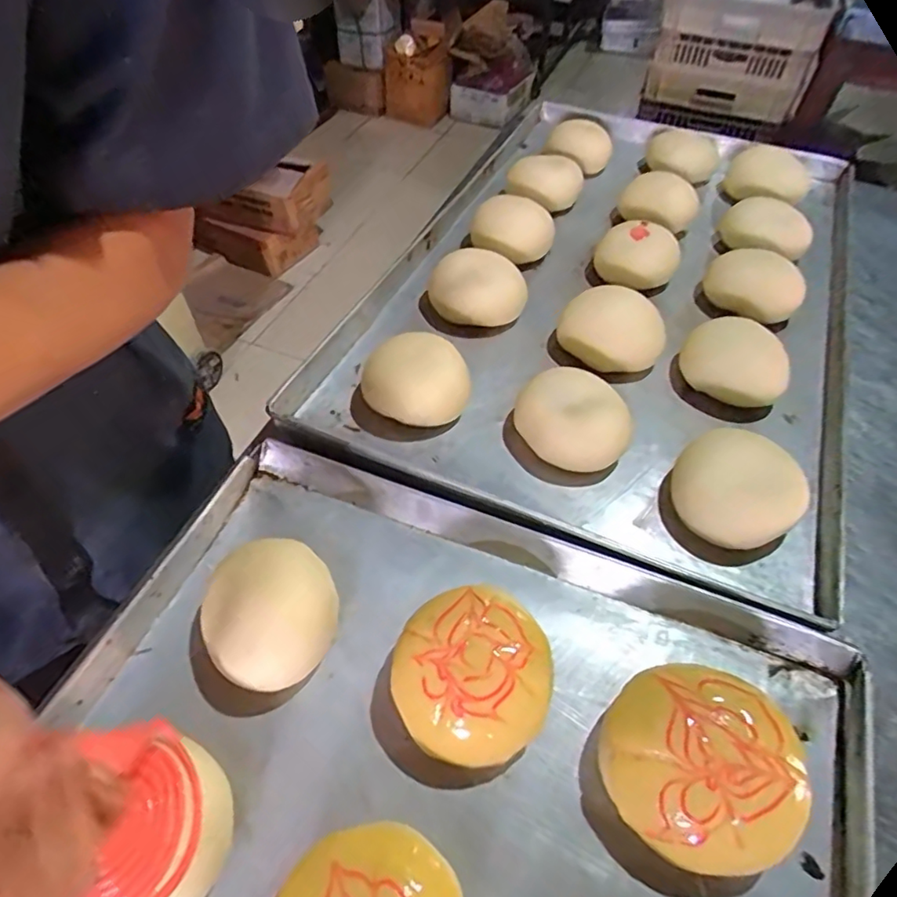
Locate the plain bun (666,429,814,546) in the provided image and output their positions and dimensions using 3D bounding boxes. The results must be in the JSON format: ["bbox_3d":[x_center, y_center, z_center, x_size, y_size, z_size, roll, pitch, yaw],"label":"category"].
[{"bbox_3d":[0.223,0.029,0.438,0.089,0.057,0.089,1,52,-1],"label":"plain bun"}]

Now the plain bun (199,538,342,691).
[{"bbox_3d":[-0.112,0.107,0.362,0.084,0.047,0.083,1,52,-1],"label":"plain bun"}]

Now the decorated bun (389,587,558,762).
[{"bbox_3d":[0.014,0.137,0.341,0.090,0.050,0.090,1,52,-1],"label":"decorated bun"}]

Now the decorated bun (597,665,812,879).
[{"bbox_3d":[0.136,0.174,0.311,0.093,0.059,0.095,1,52,-1],"label":"decorated bun"}]

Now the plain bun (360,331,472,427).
[{"bbox_3d":[-0.029,-0.060,0.500,0.097,0.050,0.084,5,52,2],"label":"plain bun"}]

